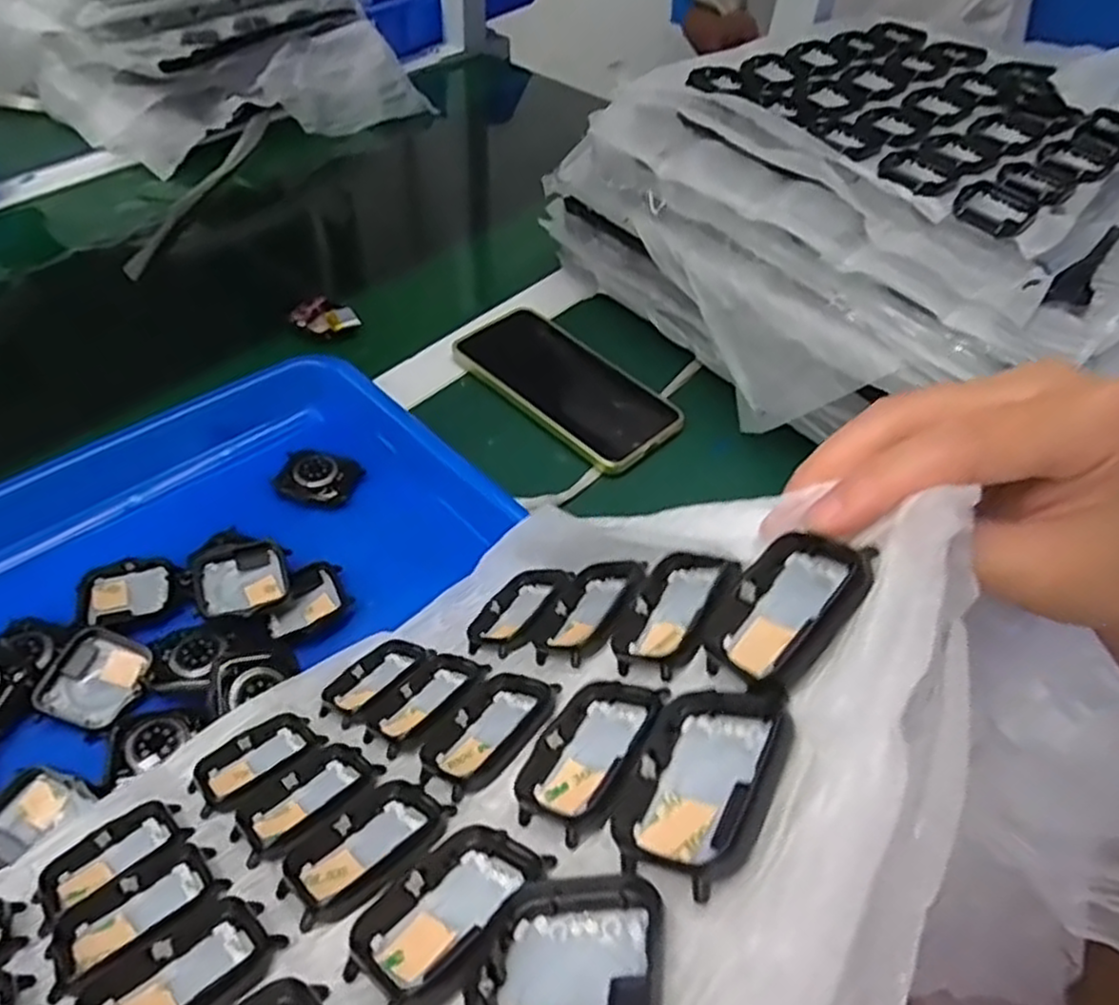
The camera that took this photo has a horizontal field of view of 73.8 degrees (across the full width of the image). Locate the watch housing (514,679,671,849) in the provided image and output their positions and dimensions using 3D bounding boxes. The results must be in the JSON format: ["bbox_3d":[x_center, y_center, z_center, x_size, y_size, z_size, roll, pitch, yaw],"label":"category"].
[{"bbox_3d":[0.008,0.070,0.208,0.032,0.010,0.047,8,48,44],"label":"watch housing"}]

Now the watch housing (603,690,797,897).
[{"bbox_3d":[0.033,0.064,0.172,0.038,0.007,0.045,-8,42,42],"label":"watch housing"}]

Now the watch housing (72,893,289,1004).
[{"bbox_3d":[-0.094,0.120,0.184,0.045,0.009,0.039,-26,17,-39],"label":"watch housing"}]

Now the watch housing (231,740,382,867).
[{"bbox_3d":[-0.085,0.101,0.253,0.046,0.011,0.040,-34,27,-27],"label":"watch housing"}]

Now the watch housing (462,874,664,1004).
[{"bbox_3d":[0.001,0.093,0.143,0.038,0.006,0.046,-12,20,12],"label":"watch housing"}]

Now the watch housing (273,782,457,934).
[{"bbox_3d":[-0.057,0.100,0.216,0.045,0.009,0.040,-30,19,-35],"label":"watch housing"}]

